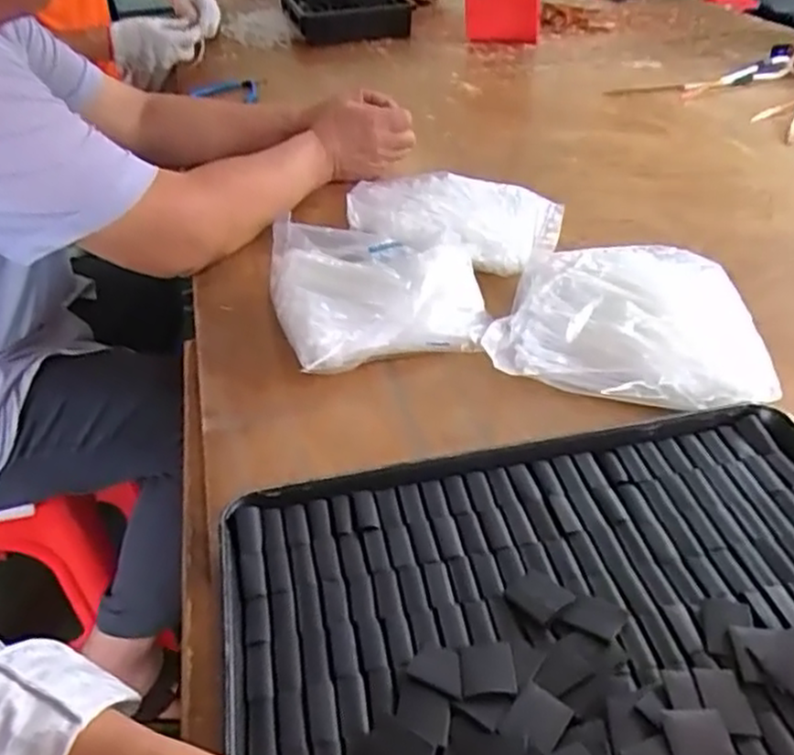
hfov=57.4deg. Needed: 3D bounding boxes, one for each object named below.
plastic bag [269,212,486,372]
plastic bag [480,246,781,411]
[{"bbox_3d":[-0.022,-0.087,0.664,0.181,0.053,0.204,-10,38,-9],"label":"plastic bag"},{"bbox_3d":[0.193,-0.048,0.600,0.215,0.042,0.182,10,40,16],"label":"plastic bag"}]

